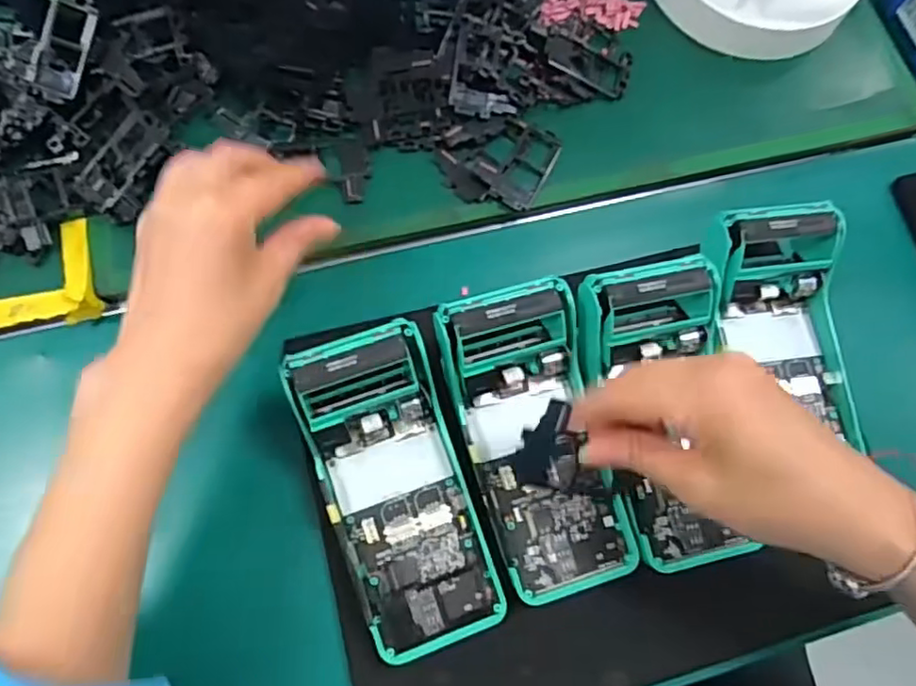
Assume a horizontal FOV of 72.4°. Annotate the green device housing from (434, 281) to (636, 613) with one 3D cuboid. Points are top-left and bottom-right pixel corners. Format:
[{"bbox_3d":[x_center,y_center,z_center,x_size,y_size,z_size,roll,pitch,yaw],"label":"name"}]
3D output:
[{"bbox_3d":[0.044,0.055,0.359,0.076,0.051,0.170,-14,89,-5],"label":"green device housing"}]

